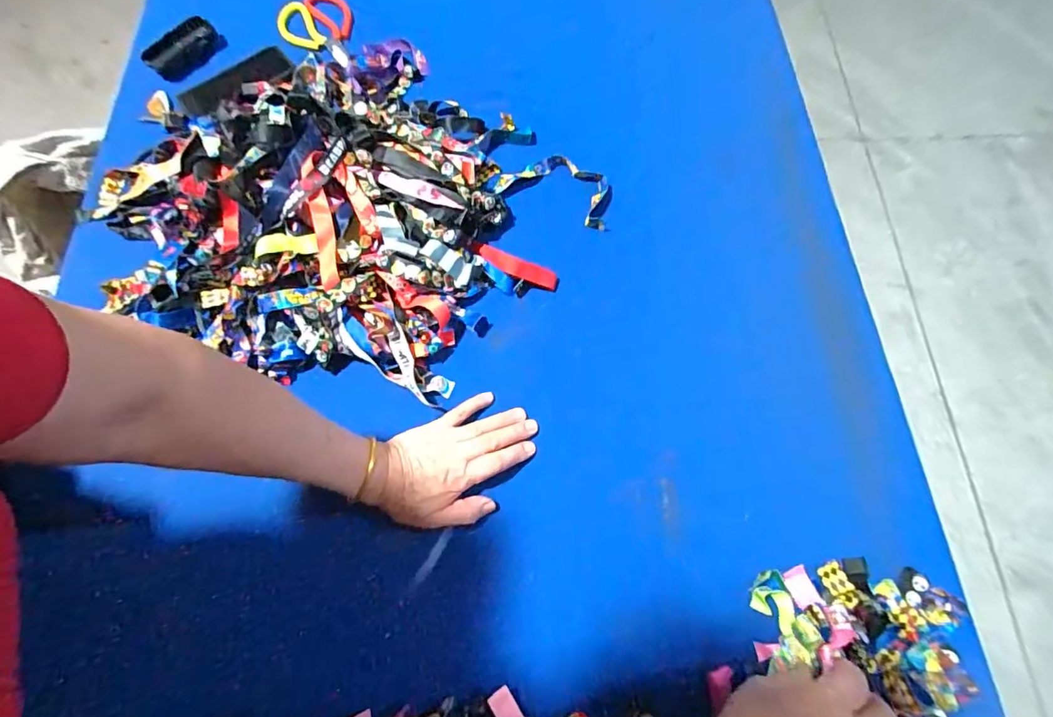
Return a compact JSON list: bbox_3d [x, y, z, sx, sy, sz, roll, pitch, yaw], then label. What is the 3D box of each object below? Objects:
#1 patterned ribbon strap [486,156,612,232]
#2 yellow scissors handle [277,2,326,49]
[{"bbox_3d":[0.037,-0.230,0.632,0.165,0.023,0.087,20,72,9],"label":"patterned ribbon strap"},{"bbox_3d":[-0.357,-0.515,0.755,0.058,0.016,0.104,-37,75,12],"label":"yellow scissors handle"}]

